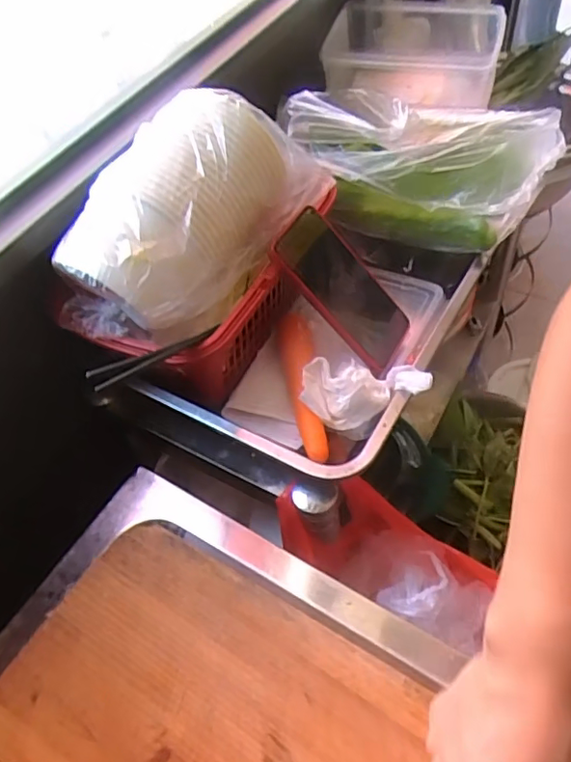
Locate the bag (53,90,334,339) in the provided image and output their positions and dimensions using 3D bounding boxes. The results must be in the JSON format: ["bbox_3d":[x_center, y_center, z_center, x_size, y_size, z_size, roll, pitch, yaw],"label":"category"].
[{"bbox_3d":[-0.091,-0.146,0.534,0.135,0.160,0.263,11,65,39],"label":"bag"}]

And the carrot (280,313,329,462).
[{"bbox_3d":[0.015,0.005,0.534,0.030,0.032,0.163,-7,52,0],"label":"carrot"}]

